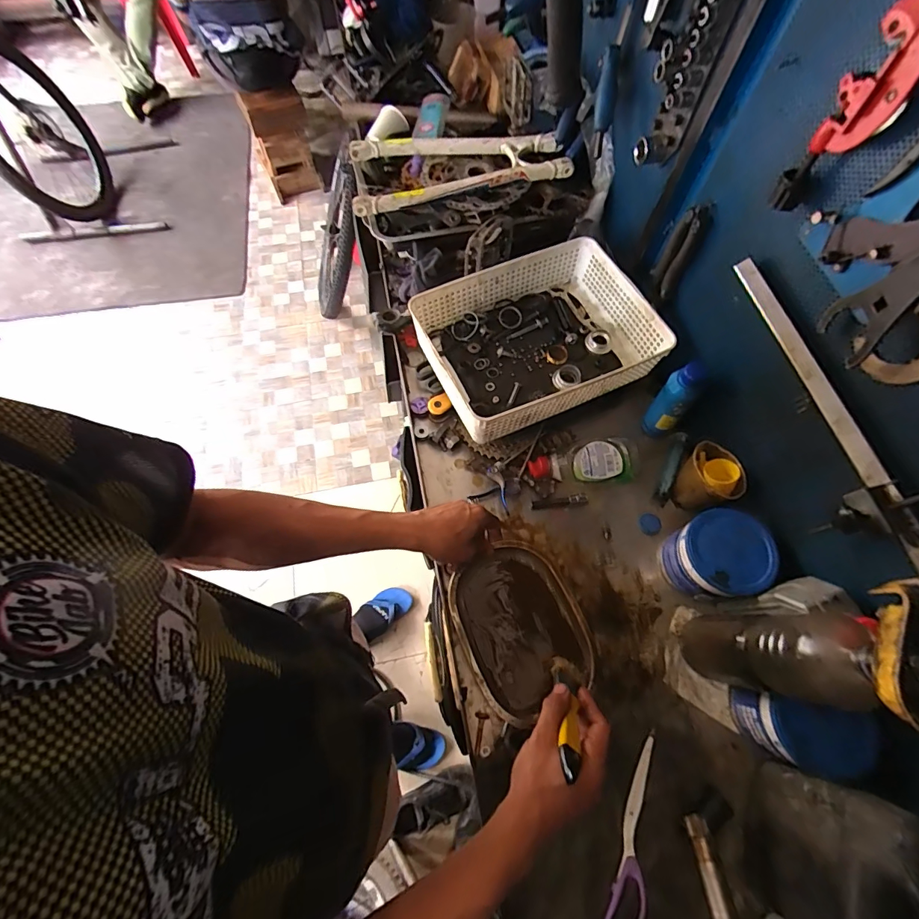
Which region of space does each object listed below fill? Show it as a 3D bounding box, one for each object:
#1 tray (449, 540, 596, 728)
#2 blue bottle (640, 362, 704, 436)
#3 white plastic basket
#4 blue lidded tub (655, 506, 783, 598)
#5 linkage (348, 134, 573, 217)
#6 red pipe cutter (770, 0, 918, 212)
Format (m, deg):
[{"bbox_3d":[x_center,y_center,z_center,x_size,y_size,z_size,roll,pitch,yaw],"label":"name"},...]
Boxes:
[{"bbox_3d":[0.079,0.213,0.558,0.156,0.027,0.187,-25,68,-12],"label":"tray"},{"bbox_3d":[0.308,-0.079,0.630,0.037,0.147,0.044,-18,67,-9],"label":"blue bottle"},{"bbox_3d":[0.117,-0.189,0.670,0.330,0.082,0.253,-26,68,-12],"label":"white plastic basket"},{"bbox_3d":[0.332,0.131,0.568,0.097,0.109,0.100,0,65,-1],"label":"blue lidded tub"},{"bbox_3d":[-0.009,-0.535,0.768,0.373,0.039,0.170,-12,66,-6],"label":"linkage"},{"bbox_3d":[0.329,-0.282,0.360,0.049,0.150,0.026,41,71,16],"label":"red pipe cutter"}]

